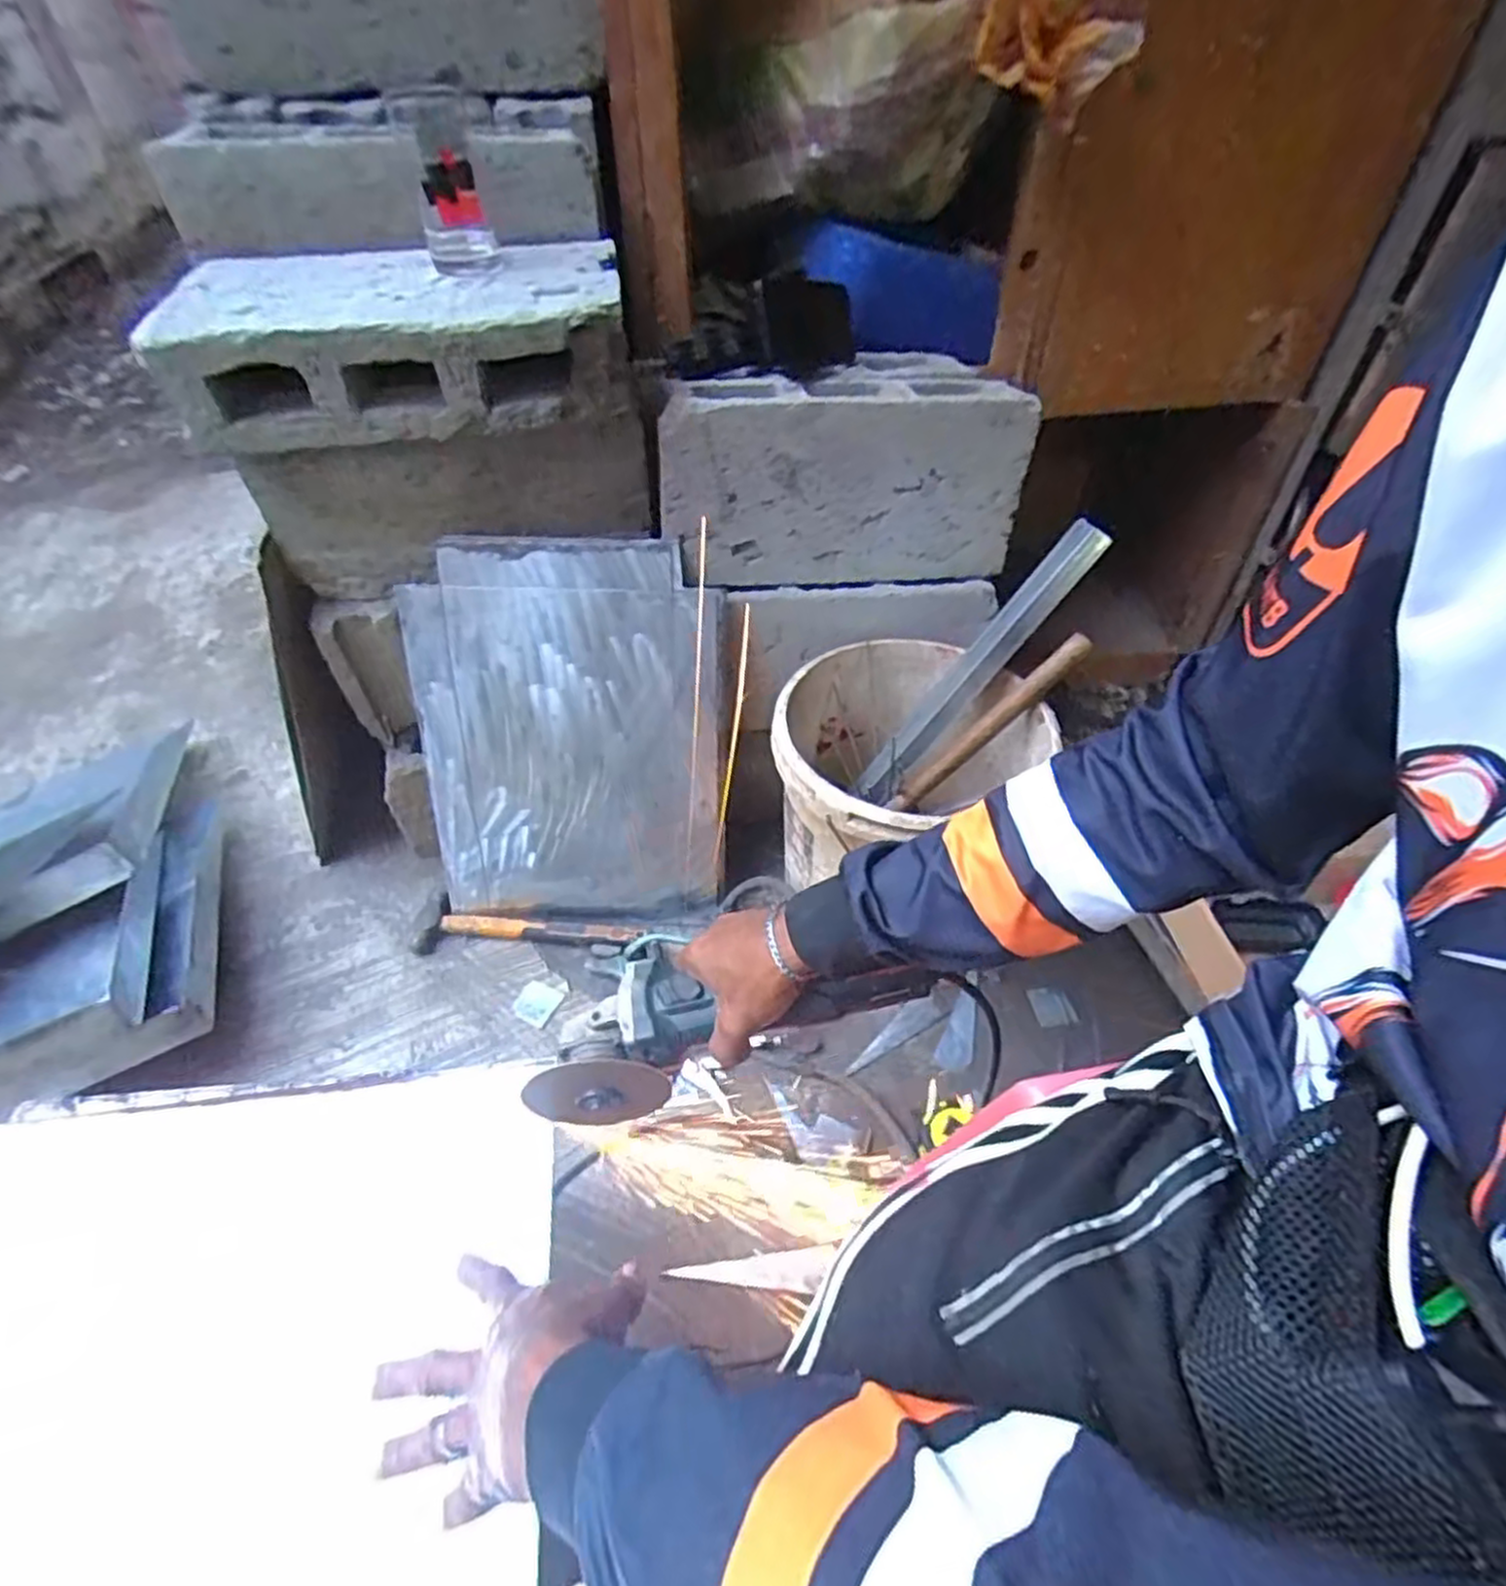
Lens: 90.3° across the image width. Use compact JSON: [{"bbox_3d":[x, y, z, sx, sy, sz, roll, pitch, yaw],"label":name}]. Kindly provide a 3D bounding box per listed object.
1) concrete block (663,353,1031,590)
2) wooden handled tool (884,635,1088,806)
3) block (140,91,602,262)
[{"bbox_3d":[0.086,-0.367,0.851,0.387,0.182,0.165,-7,48,-10],"label":"concrete block"},{"bbox_3d":[0.249,-0.069,0.811,0.025,0.268,0.026,25,29,-44],"label":"wooden handled tool"},{"bbox_3d":[-0.347,-0.594,0.721,0.386,0.099,0.186,-9,48,-12],"label":"block"}]

